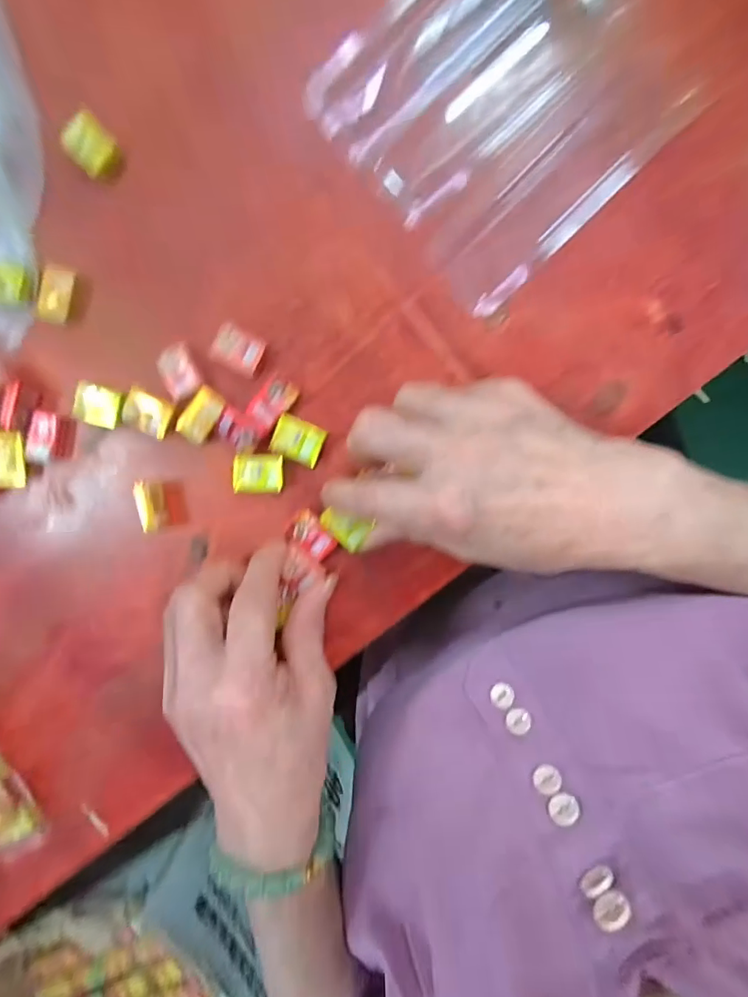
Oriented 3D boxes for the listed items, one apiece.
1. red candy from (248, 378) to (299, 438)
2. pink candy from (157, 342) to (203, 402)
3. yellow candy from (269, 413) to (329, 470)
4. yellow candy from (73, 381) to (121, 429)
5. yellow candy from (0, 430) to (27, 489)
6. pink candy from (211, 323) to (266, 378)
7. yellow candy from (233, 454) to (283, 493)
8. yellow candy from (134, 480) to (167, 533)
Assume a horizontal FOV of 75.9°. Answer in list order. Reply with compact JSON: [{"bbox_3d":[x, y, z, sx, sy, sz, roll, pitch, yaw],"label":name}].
[{"bbox_3d":[-0.053,-0.047,0.245,0.017,0.004,0.029,40,97,-1],"label":"red candy"},{"bbox_3d":[-0.100,-0.065,0.245,0.019,0.005,0.026,-24,94,6],"label":"pink candy"},{"bbox_3d":[-0.039,-0.030,0.247,0.026,0.004,0.021,23,98,1],"label":"yellow candy"},{"bbox_3d":[-0.147,-0.050,0.255,0.024,0.005,0.021,19,97,1],"label":"yellow candy"},{"bbox_3d":[-0.198,-0.021,0.258,0.016,0.008,0.032,12,97,2],"label":"yellow candy"},{"bbox_3d":[-0.069,-0.075,0.244,0.026,0.005,0.019,28,98,0],"label":"pink candy"},{"bbox_3d":[-0.061,-0.013,0.252,0.026,0.004,0.020,0,97,4],"label":"yellow candy"},{"bbox_3d":[-0.119,0.004,0.258,0.012,0.011,0.027,-4,96,4],"label":"yellow candy"}]

